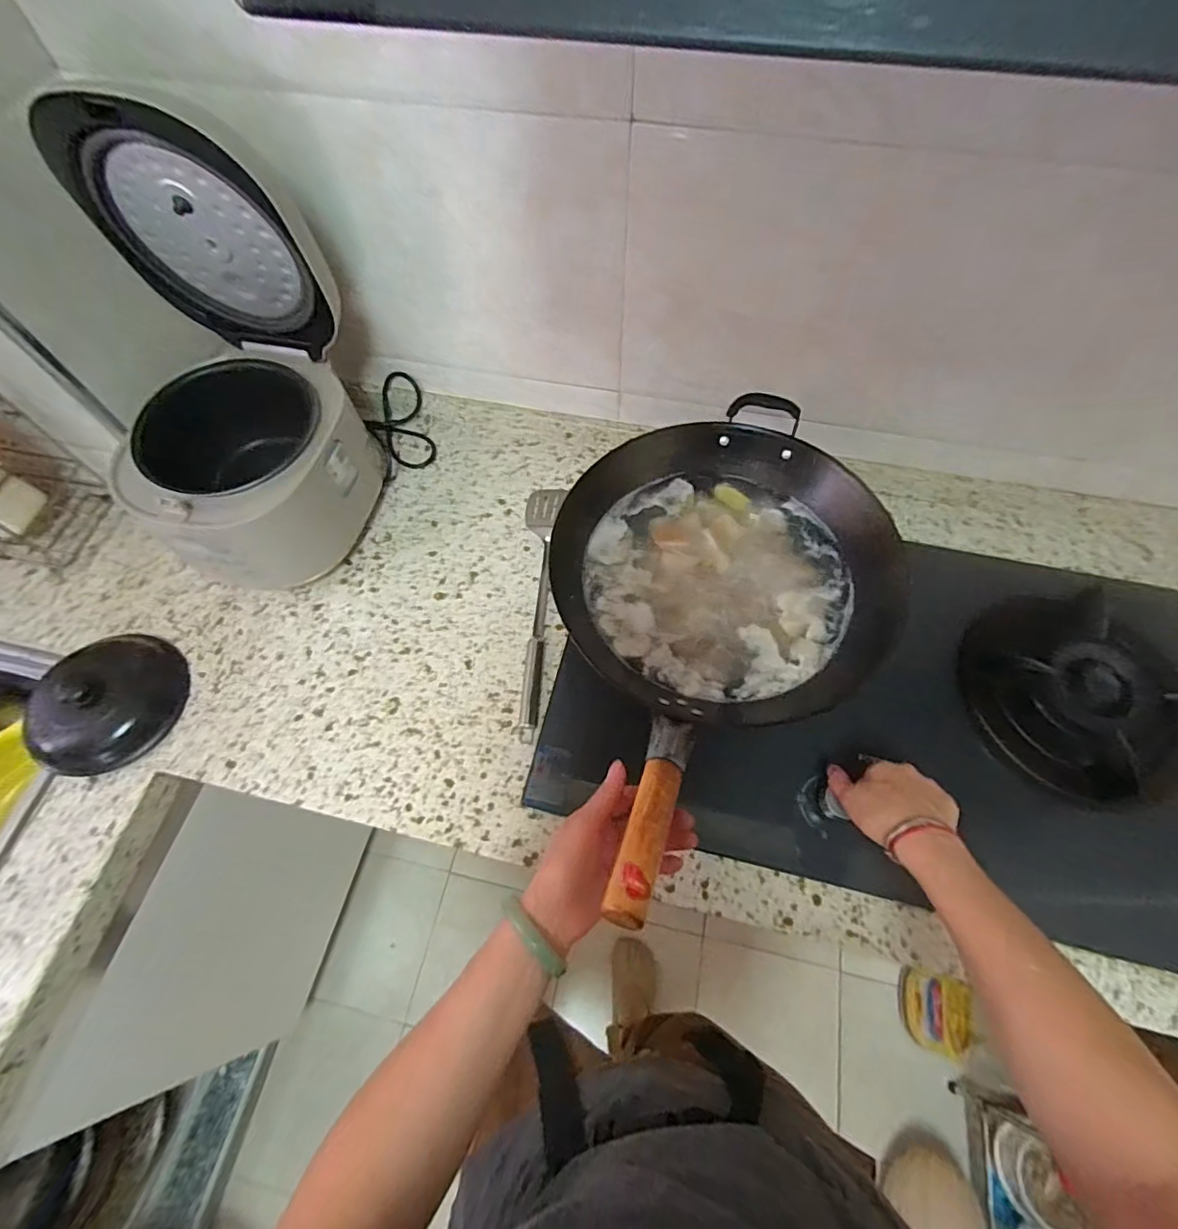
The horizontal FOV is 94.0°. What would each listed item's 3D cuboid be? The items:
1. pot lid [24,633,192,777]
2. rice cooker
[{"bbox_3d":[-0.565,0.096,0.644,0.146,0.052,0.166,5,64,3],"label":"pot lid"},{"bbox_3d":[-0.414,-0.236,0.605,0.232,0.413,0.285,7,64,5],"label":"rice cooker"}]

